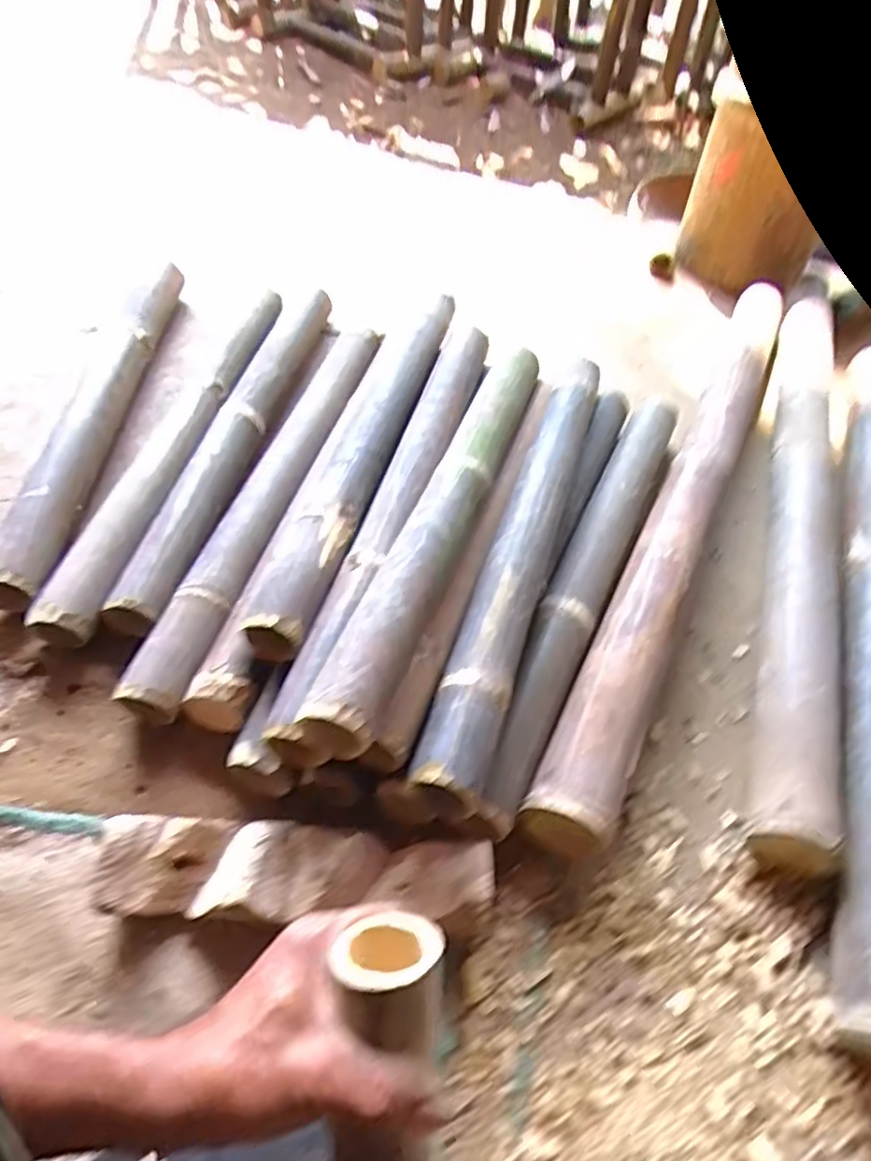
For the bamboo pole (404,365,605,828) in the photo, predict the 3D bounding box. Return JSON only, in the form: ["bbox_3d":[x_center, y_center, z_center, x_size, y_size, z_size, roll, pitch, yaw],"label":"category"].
[{"bbox_3d":[0.097,-0.051,0.734,0.072,0.070,0.638,17,51,8],"label":"bamboo pole"}]

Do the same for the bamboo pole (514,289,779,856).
[{"bbox_3d":[0.330,-0.110,0.885,0.088,0.081,1.015,24,52,14],"label":"bamboo pole"}]

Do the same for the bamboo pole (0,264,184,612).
[{"bbox_3d":[-0.435,-0.227,0.887,0.062,0.058,0.630,4,50,-3],"label":"bamboo pole"}]

